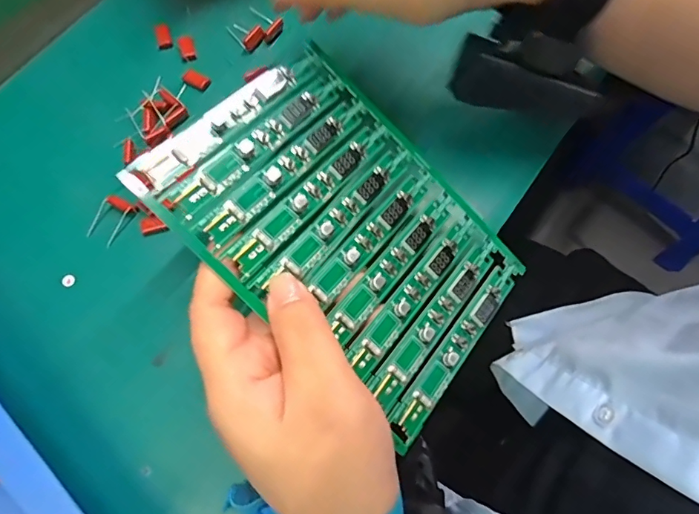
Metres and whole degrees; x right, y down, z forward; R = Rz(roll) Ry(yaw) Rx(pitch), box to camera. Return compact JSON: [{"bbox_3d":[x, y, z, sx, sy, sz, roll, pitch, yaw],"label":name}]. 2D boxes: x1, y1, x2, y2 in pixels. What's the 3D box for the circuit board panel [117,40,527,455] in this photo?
[{"bbox_3d":[0.002,-0.014,0.220,0.163,0.006,0.117,45,64,-5],"label":"circuit board panel"}]

